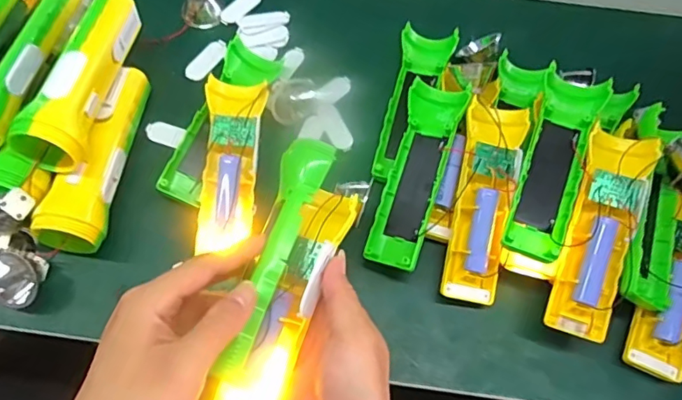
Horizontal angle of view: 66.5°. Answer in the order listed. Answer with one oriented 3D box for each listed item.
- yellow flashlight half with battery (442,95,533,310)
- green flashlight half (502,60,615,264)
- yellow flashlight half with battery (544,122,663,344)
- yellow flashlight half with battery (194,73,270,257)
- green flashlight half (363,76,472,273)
[{"bbox_3d":[0.112,0.002,0.406,0.045,0.020,0.154,12,84,3],"label":"yellow flashlight half with battery"},{"bbox_3d":[0.164,-0.028,0.397,0.046,0.024,0.151,20,68,7],"label":"green flashlight half"},{"bbox_3d":[0.192,0.024,0.383,0.047,0.022,0.153,18,85,6],"label":"yellow flashlight half with battery"},{"bbox_3d":[-0.092,-0.029,0.429,0.046,0.019,0.142,5,79,0],"label":"yellow flashlight half with battery"},{"bbox_3d":[0.062,-0.024,0.424,0.045,0.029,0.161,16,78,5],"label":"green flashlight half"}]

